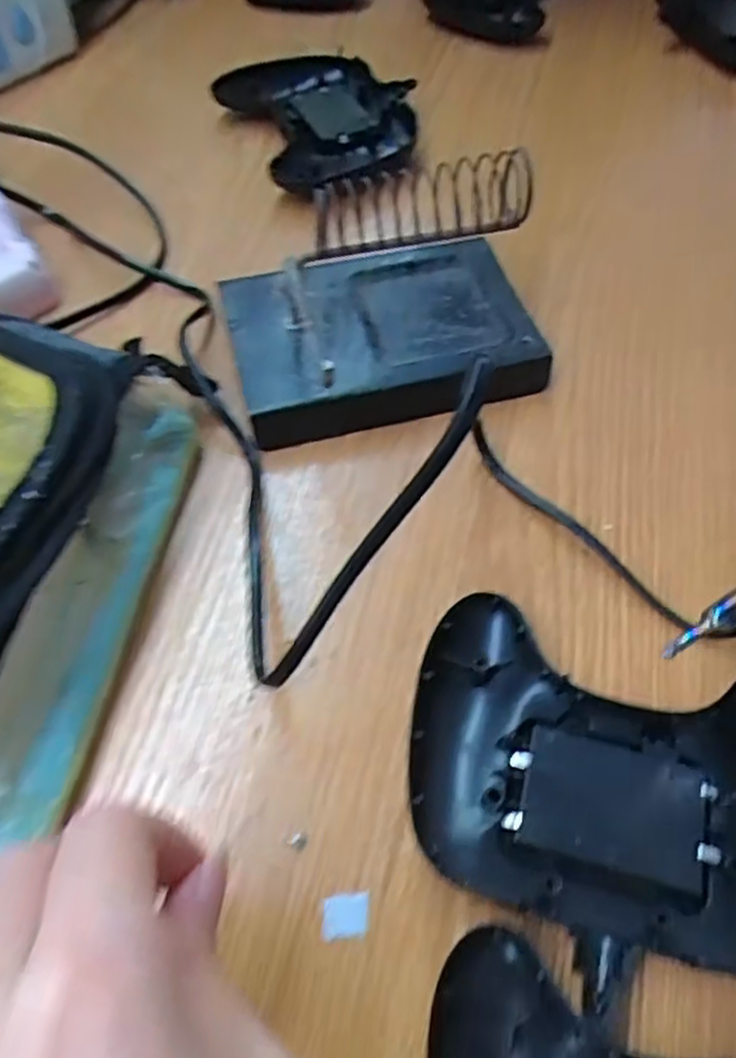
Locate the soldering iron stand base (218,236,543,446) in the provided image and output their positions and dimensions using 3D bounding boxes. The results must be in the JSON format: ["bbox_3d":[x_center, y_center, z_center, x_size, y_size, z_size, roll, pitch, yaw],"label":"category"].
[{"bbox_3d":[0.005,-0.084,0.318,0.124,0.029,0.082,-13,58,-9],"label":"soldering iron stand base"}]

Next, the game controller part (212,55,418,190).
[{"bbox_3d":[-0.023,-0.232,0.419,0.097,0.028,0.115,-21,60,-13],"label":"game controller part"}]

